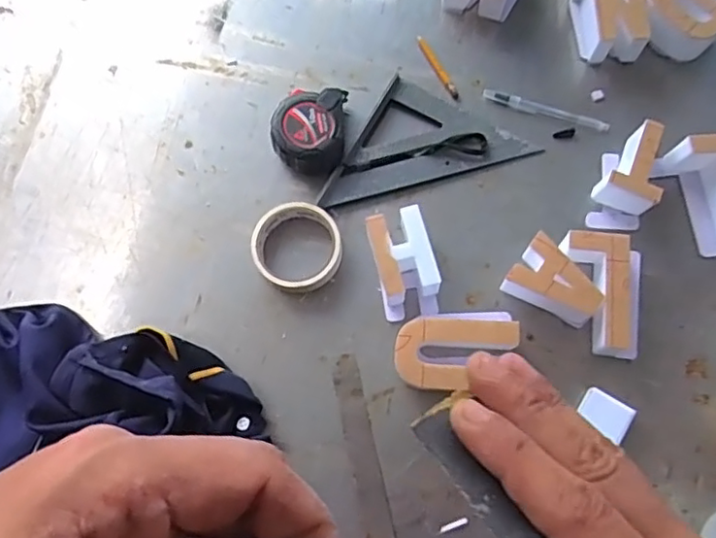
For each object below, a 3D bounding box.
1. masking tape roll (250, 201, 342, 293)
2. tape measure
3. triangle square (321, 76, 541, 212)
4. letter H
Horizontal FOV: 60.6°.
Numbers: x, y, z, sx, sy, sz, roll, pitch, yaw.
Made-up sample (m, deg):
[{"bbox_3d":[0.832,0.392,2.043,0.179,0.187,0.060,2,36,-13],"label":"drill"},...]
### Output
[{"bbox_3d":[-0.062,-0.022,0.628,0.092,0.023,0.089,-1,72,2],"label":"masking tape roll"},{"bbox_3d":[-0.052,-0.147,0.659,0.078,0.041,0.091,-1,73,3],"label":"tape measure"},{"bbox_3d":[0.074,-0.105,0.653,0.167,0.014,0.168,28,76,11],"label":"triangle square"},{"bbox_3d":[0.045,-0.005,0.608,0.058,0.046,0.101,-11,73,0],"label":"letter H"}]

